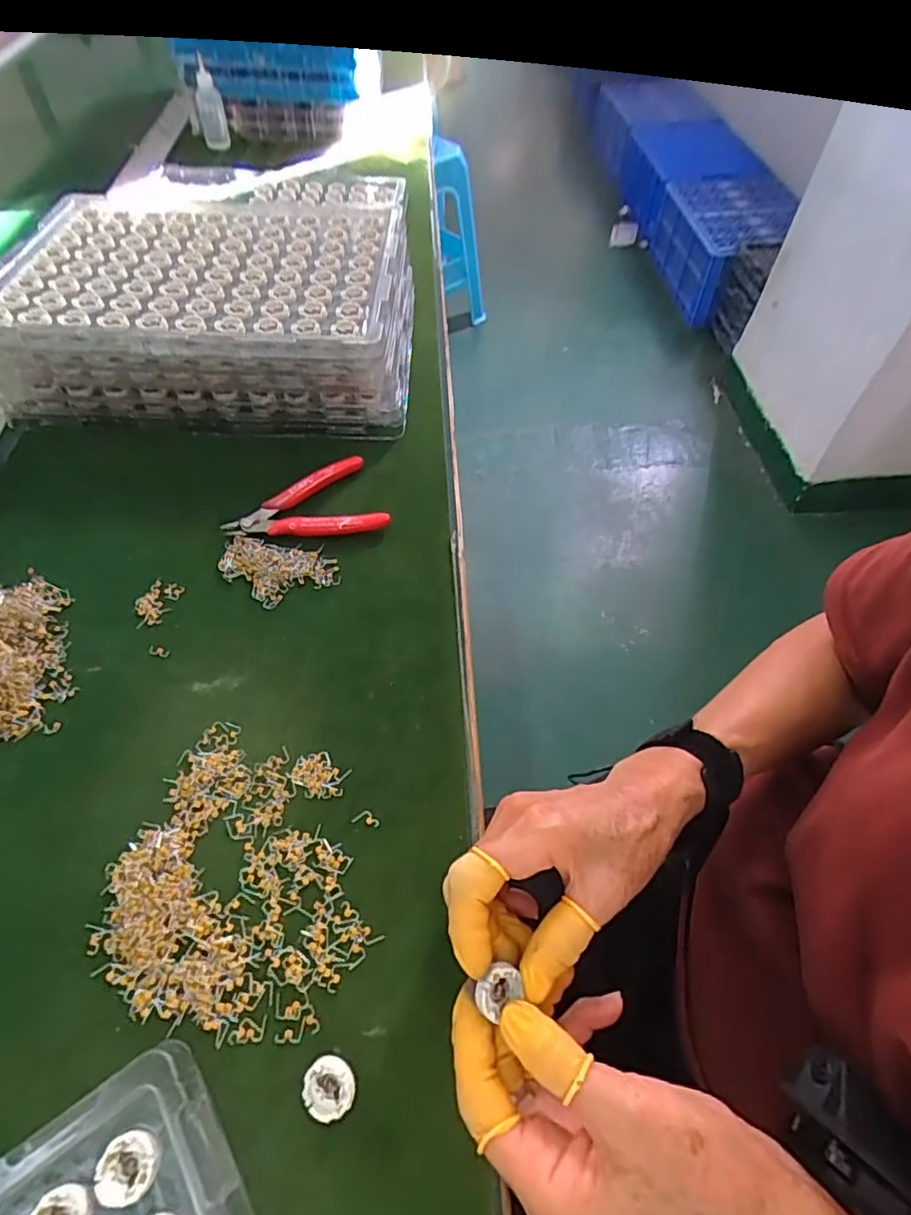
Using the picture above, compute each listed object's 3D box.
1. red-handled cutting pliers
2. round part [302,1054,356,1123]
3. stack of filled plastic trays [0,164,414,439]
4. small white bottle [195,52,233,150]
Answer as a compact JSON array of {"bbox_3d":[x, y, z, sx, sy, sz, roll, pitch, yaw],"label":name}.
[{"bbox_3d":[-0.121,-0.077,0.457,0.118,0.014,0.078,-20,57,-13],"label":"red-handled cutting pliers"},{"bbox_3d":[-0.057,0.217,0.260,0.022,0.011,0.022,0,55,0],"label":"round part"},{"bbox_3d":[-0.224,-0.283,0.554,0.356,0.089,0.260,0,55,0],"label":"stack of filled plastic trays"},{"bbox_3d":[-0.372,-0.759,0.871,0.040,0.103,0.034,-15,56,-10],"label":"small white bottle"}]

